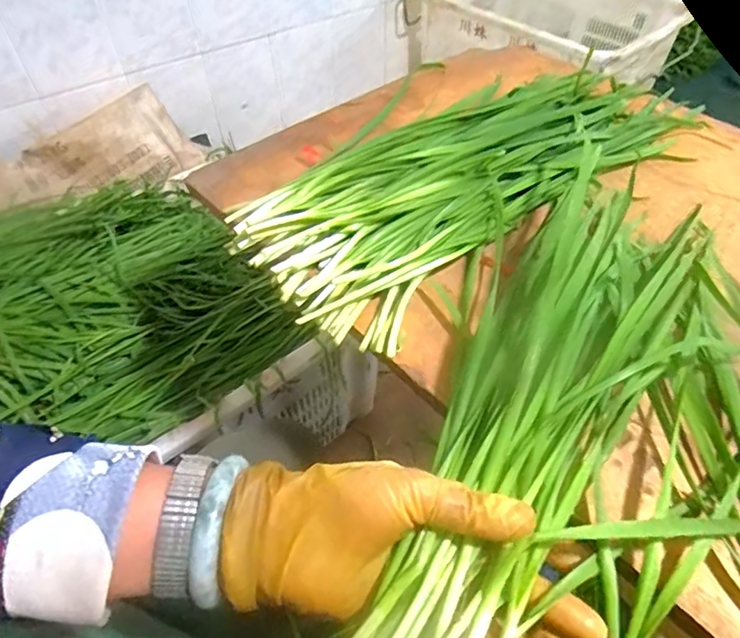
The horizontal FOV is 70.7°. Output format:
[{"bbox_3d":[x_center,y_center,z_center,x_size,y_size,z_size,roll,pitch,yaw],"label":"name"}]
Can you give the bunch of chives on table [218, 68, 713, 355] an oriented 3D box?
[{"bbox_3d":[0.105,-0.135,0.460,0.444,0.039,0.165,-34,57,-25],"label":"bunch of chives on table"}]

